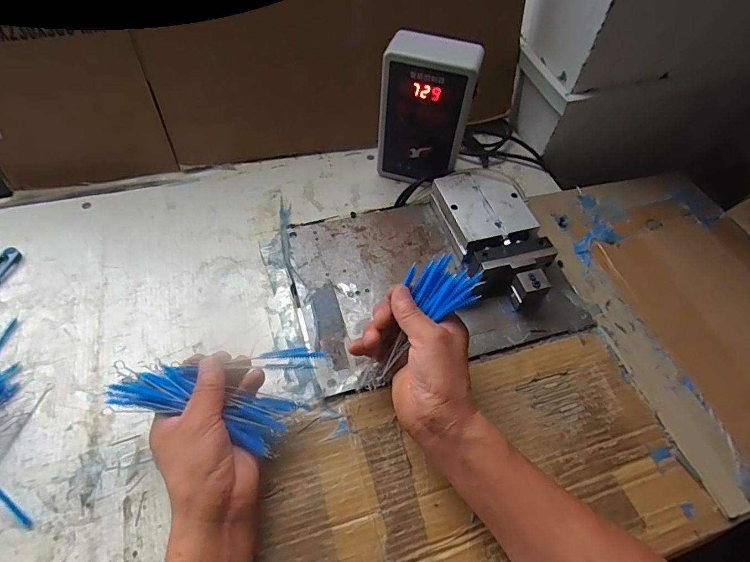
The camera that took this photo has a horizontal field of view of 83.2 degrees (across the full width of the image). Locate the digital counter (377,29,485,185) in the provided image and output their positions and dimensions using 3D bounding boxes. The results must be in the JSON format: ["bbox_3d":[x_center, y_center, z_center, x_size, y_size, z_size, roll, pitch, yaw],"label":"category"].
[{"bbox_3d":[0.064,-0.207,0.545,0.109,0.181,0.061,15,55,8],"label":"digital counter"}]

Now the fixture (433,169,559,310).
[{"bbox_3d":[0.146,-0.053,0.515,0.097,0.046,0.183,-11,56,-11],"label":"fixture"}]

